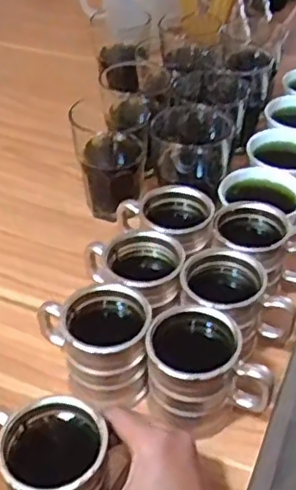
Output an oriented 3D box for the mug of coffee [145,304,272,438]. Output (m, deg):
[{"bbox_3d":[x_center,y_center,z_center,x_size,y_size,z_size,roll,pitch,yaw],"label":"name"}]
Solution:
[{"bbox_3d":[0.044,0.107,0.512,0.090,0.092,0.075,-5,42,-5],"label":"mug of coffee"}]

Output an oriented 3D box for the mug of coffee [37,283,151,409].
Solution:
[{"bbox_3d":[-0.047,0.090,0.530,0.091,0.088,0.074,-4,42,-3],"label":"mug of coffee"}]

